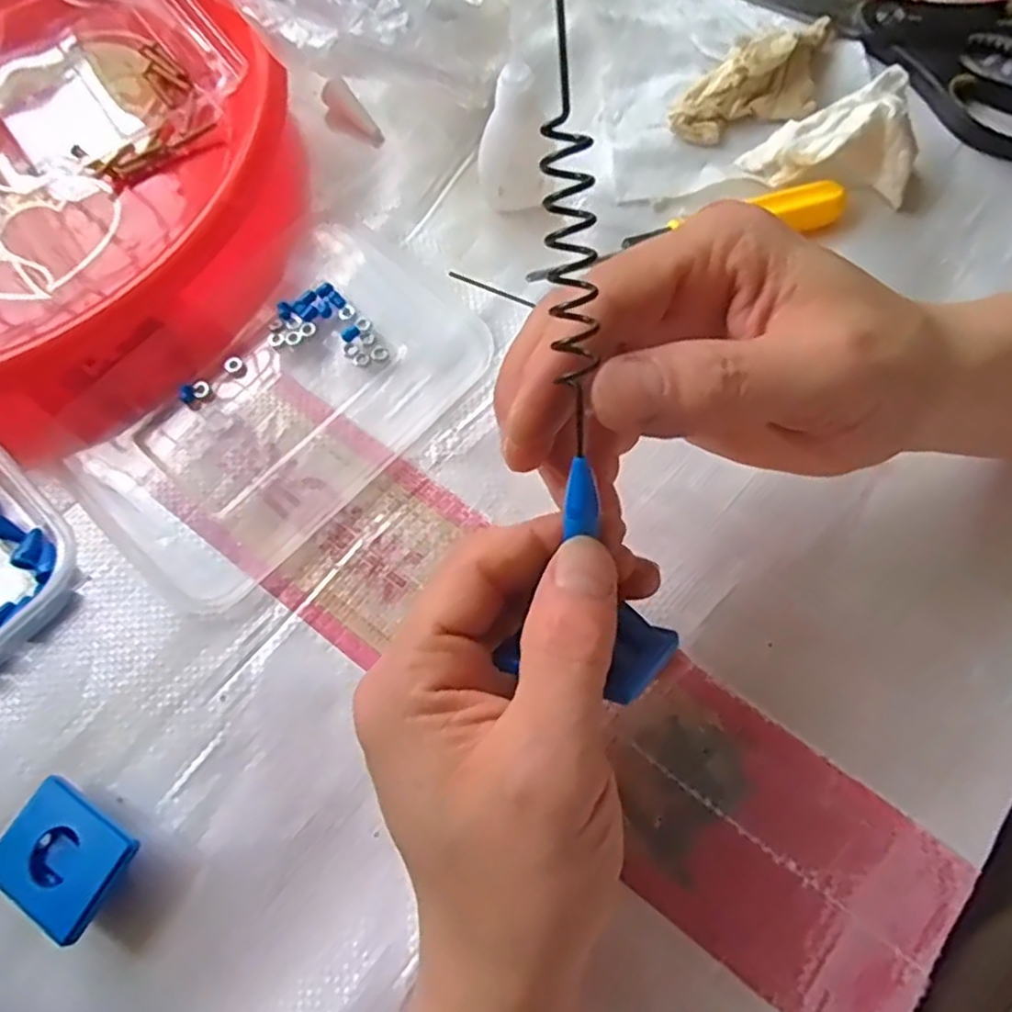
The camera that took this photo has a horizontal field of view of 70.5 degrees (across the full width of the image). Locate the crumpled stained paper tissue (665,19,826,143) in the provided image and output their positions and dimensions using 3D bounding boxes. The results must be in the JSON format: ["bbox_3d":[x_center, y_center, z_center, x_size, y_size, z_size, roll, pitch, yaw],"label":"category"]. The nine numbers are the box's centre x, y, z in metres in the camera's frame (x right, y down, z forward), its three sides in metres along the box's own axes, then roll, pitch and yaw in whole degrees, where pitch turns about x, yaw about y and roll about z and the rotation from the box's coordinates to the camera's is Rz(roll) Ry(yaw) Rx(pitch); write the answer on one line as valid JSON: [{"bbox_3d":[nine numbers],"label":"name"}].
[{"bbox_3d":[0.127,-0.203,0.339,0.099,0.025,0.038,-34,73,-11],"label":"crumpled stained paper tissue"}]

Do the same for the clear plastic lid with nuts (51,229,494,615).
[{"bbox_3d":[-0.095,-0.042,0.301,0.101,0.008,0.165,40,75,14],"label":"clear plastic lid with nuts"}]

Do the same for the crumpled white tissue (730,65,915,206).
[{"bbox_3d":[0.150,-0.166,0.323,0.076,0.036,0.038,12,70,5],"label":"crumpled white tissue"}]

